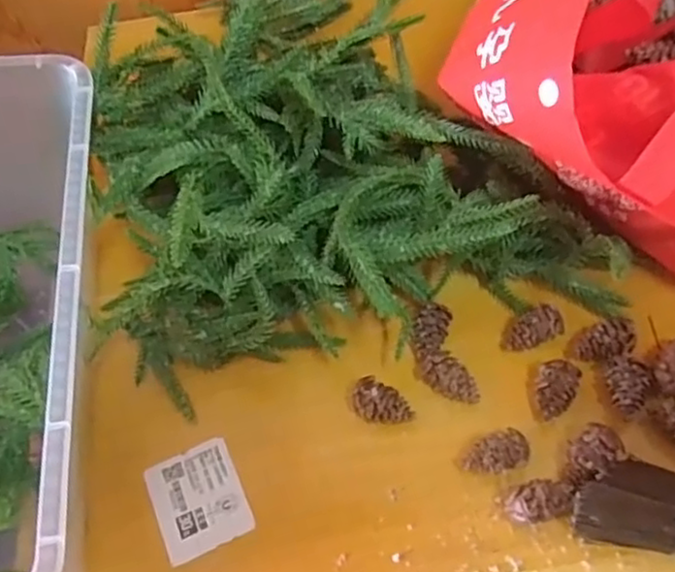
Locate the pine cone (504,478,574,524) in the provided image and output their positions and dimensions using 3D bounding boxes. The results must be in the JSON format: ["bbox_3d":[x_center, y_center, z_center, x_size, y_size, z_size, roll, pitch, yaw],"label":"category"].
[{"bbox_3d":[0.104,0.112,0.358,0.036,0.021,0.019,-17,57,-1],"label":"pine cone"}]

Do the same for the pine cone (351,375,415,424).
[{"bbox_3d":[0.025,0.069,0.394,0.034,0.022,0.021,26,66,24],"label":"pine cone"}]

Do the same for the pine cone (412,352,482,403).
[{"bbox_3d":[0.063,0.052,0.400,0.019,0.024,0.040,-35,59,-12],"label":"pine cone"}]

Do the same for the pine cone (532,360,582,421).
[{"bbox_3d":[0.121,0.059,0.391,0.022,0.020,0.031,18,63,20],"label":"pine cone"}]

